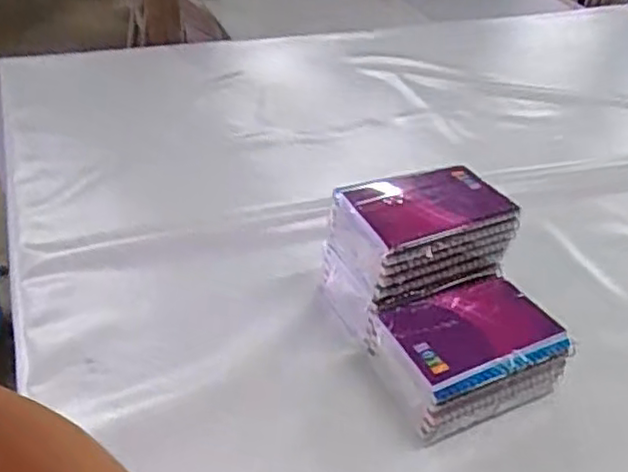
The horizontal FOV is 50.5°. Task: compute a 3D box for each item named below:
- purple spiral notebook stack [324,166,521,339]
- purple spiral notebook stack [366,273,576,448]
[{"bbox_3d":[0.087,0.014,0.590,0.136,0.119,0.106,-14,40,-21],"label":"purple spiral notebook stack"},{"bbox_3d":[0.122,0.093,0.537,0.133,0.064,0.101,-12,39,-19],"label":"purple spiral notebook stack"}]

